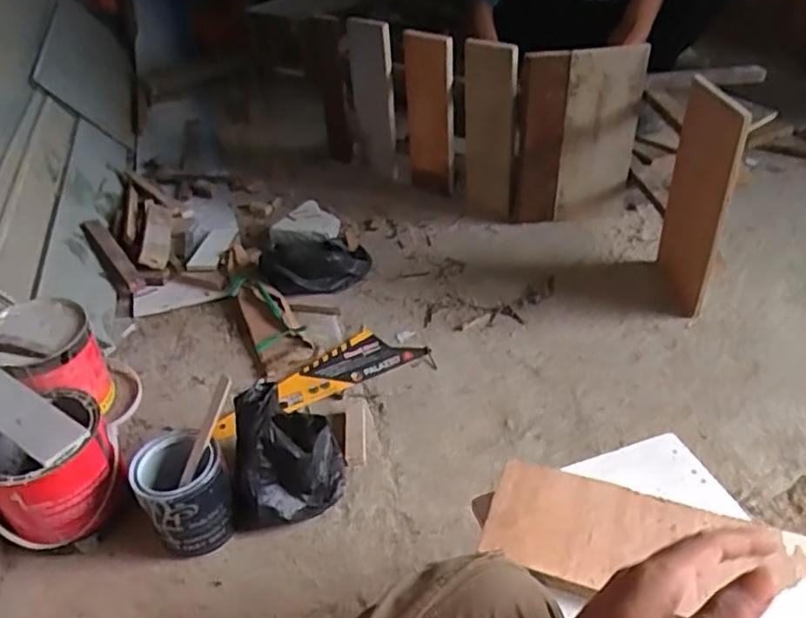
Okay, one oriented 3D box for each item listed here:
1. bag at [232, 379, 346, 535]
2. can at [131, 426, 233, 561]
[{"bbox_3d":[-0.157,0.194,0.866,0.142,0.122,0.143,-6,40,-2],"label":"bag"},{"bbox_3d":[-0.270,0.238,0.825,0.100,0.125,0.104,-3,40,2],"label":"can"}]

